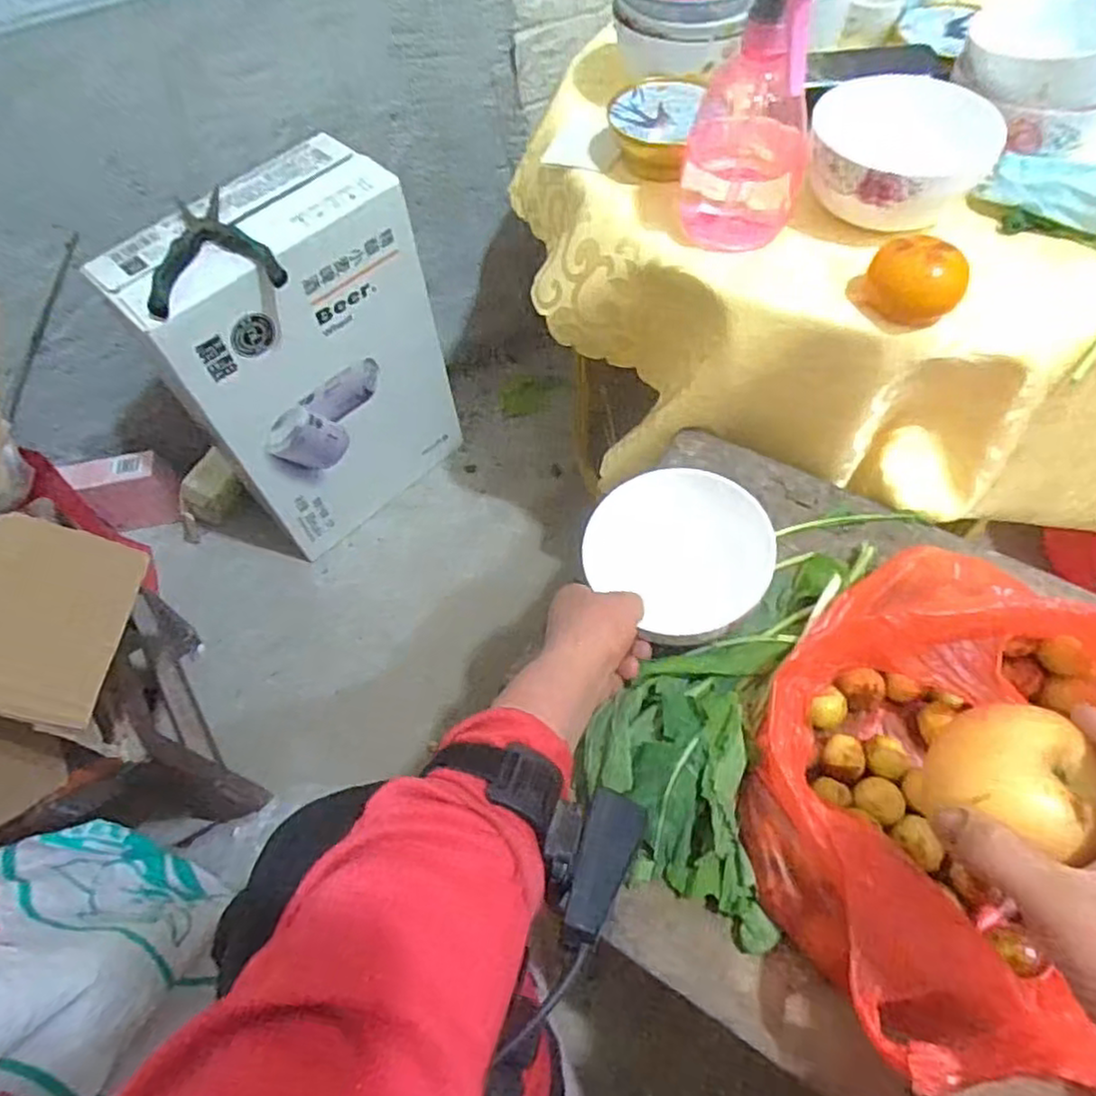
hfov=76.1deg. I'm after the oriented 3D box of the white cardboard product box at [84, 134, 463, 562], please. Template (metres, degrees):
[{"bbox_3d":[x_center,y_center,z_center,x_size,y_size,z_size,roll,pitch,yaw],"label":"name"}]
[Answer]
[{"bbox_3d":[-0.261,-0.201,0.800,0.127,0.375,0.273,39,69,22],"label":"white cardboard product box"}]

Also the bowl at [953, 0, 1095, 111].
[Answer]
[{"bbox_3d":[0.363,-0.361,0.499,0.116,0.045,0.098,27,65,18],"label":"bowl"}]

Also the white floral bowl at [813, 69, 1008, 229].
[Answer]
[{"bbox_3d":[0.252,-0.281,0.510,0.127,0.052,0.118,-2,60,3],"label":"white floral bowl"}]

